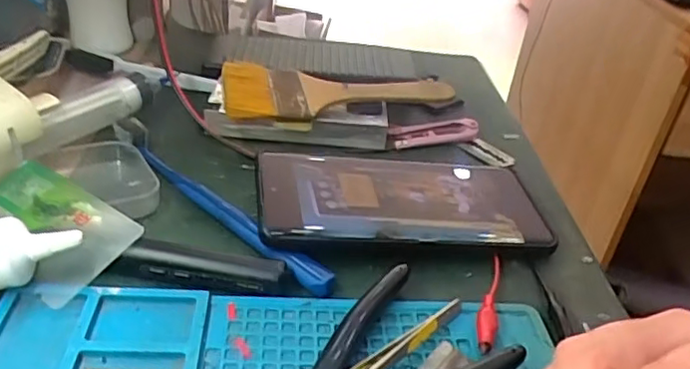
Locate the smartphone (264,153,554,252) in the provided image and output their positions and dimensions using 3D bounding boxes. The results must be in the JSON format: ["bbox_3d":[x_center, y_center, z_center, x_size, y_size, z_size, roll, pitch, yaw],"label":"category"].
[{"bbox_3d":[0.034,0.007,0.347,0.162,0.009,0.078,2,38,-14],"label":"smartphone"}]

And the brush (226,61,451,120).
[{"bbox_3d":[-0.003,-0.061,0.425,0.161,0.016,0.056,1,37,-8],"label":"brush"}]

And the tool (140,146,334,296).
[{"bbox_3d":[-0.065,0.014,0.336,0.017,0.011,0.159,-24,44,-39],"label":"tool"}]

